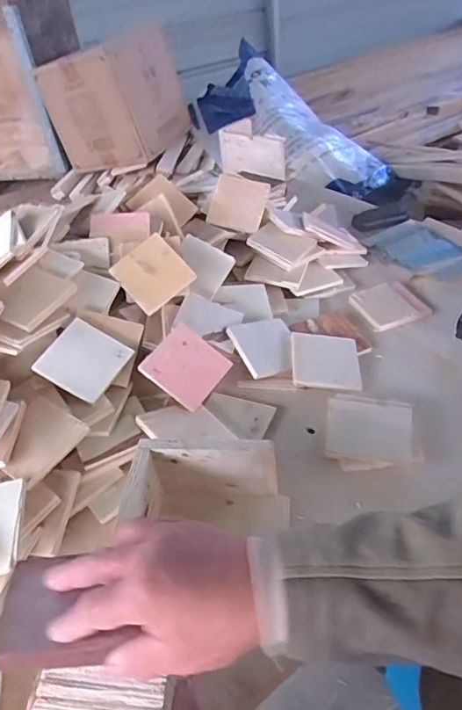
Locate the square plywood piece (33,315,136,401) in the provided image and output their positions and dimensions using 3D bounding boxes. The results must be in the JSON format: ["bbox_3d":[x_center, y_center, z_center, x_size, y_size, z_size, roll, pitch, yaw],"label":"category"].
[{"bbox_3d":[-0.191,0.006,0.672,0.091,0.009,0.094,30,56,0],"label":"square plywood piece"}]

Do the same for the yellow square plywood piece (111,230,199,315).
[{"bbox_3d":[-0.116,-0.121,0.764,0.092,0.010,0.094,-42,87,0],"label":"yellow square plywood piece"}]

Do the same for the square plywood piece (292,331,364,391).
[{"bbox_3d":[0.134,0.007,0.725,0.095,0.009,0.098,9,45,-2],"label":"square plywood piece"}]

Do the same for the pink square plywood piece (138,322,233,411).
[{"bbox_3d":[-0.059,0.014,0.688,0.093,0.006,0.093,38,64,-1],"label":"pink square plywood piece"}]

